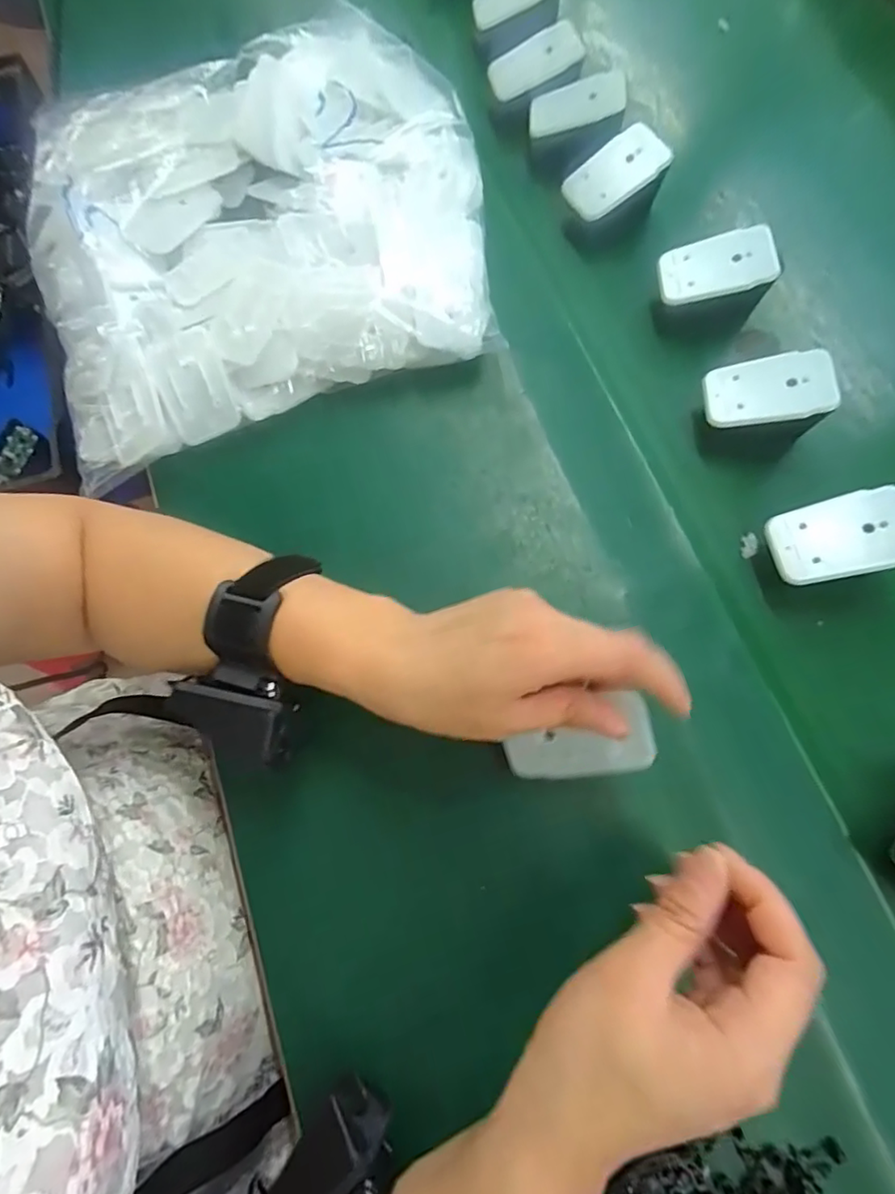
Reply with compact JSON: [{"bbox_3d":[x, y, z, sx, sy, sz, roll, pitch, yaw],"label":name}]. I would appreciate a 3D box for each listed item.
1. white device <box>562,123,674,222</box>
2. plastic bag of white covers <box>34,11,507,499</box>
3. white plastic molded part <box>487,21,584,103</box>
[{"bbox_3d":[0.114,-0.289,0.391,0.064,0.010,0.036,-31,93,23],"label":"white device"},{"bbox_3d":[-0.131,-0.254,0.392,0.305,0.049,0.287,-19,73,-3],"label":"plastic bag of white covers"},{"bbox_3d":[0.067,-0.411,0.443,0.070,0.010,0.029,-7,112,26],"label":"white plastic molded part"}]

